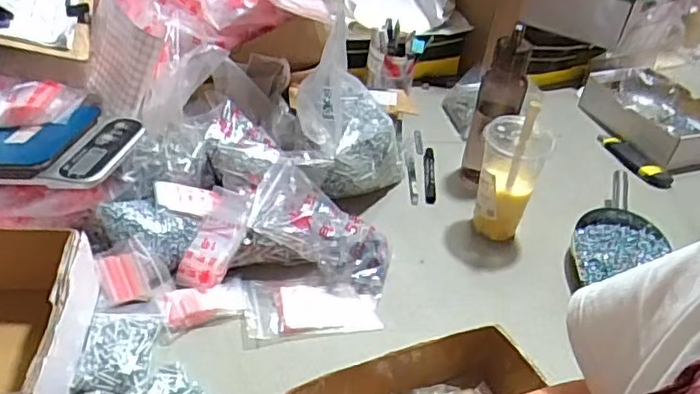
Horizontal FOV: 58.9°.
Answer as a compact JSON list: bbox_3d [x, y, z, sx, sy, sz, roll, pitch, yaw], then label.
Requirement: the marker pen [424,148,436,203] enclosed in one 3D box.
[{"bbox_3d":[0.128,-0.037,0.997,0.019,0.015,0.137,6,37,0],"label":"marker pen"}]

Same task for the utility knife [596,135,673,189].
[{"bbox_3d":[0.495,-0.067,1.091,0.055,0.023,0.148,-11,41,-21],"label":"utility knife"}]

